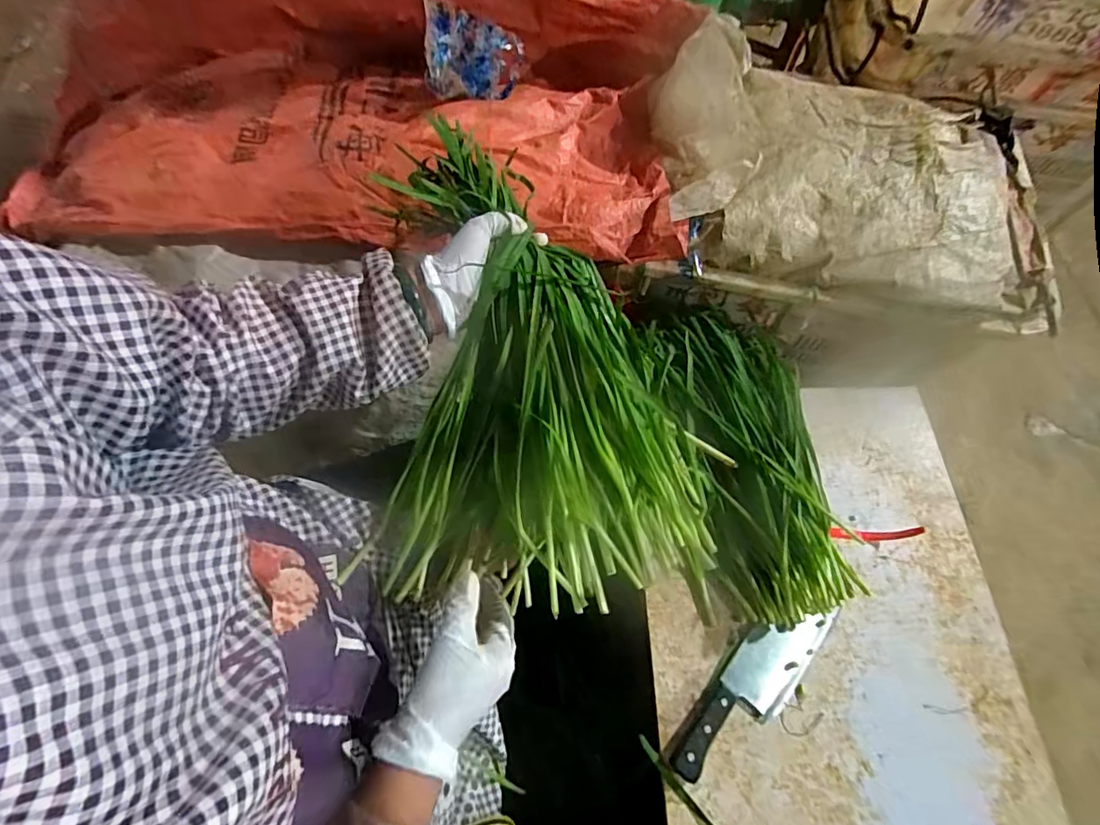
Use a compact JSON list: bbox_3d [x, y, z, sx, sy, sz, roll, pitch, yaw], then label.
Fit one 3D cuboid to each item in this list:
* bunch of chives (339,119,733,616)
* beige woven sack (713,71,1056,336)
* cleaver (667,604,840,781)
[{"bbox_3d":[-0.016,-0.047,0.494,0.279,0.118,0.421,-1,67,-2],"label":"bunch of chives"},{"bbox_3d":[0.510,-0.348,0.775,0.478,0.074,0.408,14,67,5],"label":"beige woven sack"},{"bbox_3d":[0.227,0.299,0.570,0.069,0.021,0.239,40,71,15],"label":"cleaver"}]

